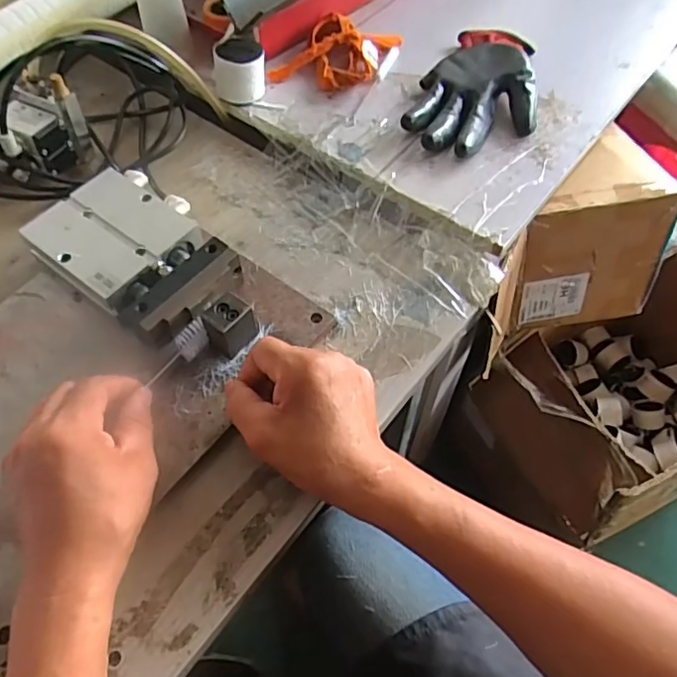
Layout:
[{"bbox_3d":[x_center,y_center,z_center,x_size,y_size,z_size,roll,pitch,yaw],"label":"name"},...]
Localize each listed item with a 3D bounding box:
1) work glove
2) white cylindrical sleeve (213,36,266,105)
[{"bbox_3d":[0.145,-0.256,0.587,0.117,0.030,0.203,15,59,9],"label":"work glove"},{"bbox_3d":[-0.101,-0.272,0.582,0.053,0.047,0.051,-4,58,-2],"label":"white cylindrical sleeve"}]

